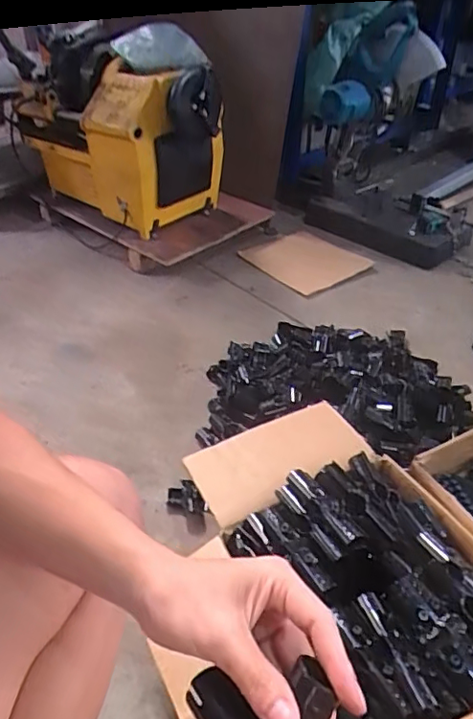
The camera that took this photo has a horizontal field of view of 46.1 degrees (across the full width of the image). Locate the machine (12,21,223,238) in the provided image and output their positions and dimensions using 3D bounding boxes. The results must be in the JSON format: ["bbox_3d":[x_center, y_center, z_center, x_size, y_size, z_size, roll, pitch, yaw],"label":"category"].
[{"bbox_3d":[-0.309,-0.651,1.548,0.577,0.439,0.305,29,47,32],"label":"machine"}]

